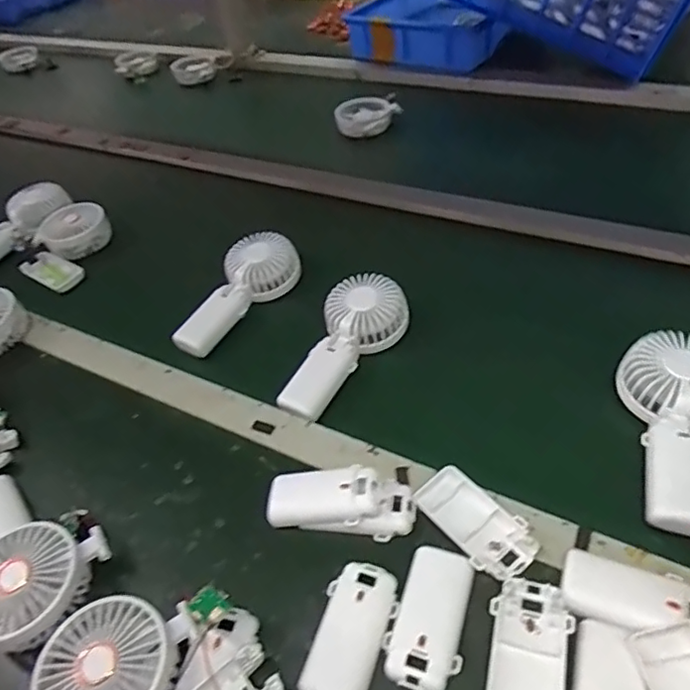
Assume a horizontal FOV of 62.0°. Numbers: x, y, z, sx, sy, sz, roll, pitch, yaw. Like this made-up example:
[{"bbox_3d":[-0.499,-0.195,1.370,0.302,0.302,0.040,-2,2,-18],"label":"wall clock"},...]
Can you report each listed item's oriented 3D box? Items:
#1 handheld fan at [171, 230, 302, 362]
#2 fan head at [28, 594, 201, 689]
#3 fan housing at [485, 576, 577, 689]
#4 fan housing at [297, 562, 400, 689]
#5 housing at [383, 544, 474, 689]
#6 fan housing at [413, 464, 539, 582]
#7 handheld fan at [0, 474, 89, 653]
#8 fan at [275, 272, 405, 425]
[{"bbox_3d":[-0.129,-0.060,0.677,0.082,0.043,0.183,27,67,30],"label":"handheld fan"},{"bbox_3d":[-0.155,0.220,0.385,0.092,0.042,0.084,-5,45,5],"label":"fan head"},{"bbox_3d":[0.120,0.203,0.376,0.049,0.015,0.094,7,47,16],"label":"fan housing"},{"bbox_3d":[0.005,0.200,0.404,0.049,0.013,0.092,9,48,18],"label":"fan housing"},{"bbox_3d":[0.061,0.190,0.404,0.050,0.011,0.094,14,50,23],"label":"housing"},{"bbox_3d":[0.100,0.137,0.447,0.051,0.011,0.096,-34,50,-22],"label":"fan housing"},{"bbox_3d":[-0.267,0.171,0.463,0.086,0.051,0.167,-35,38,-25],"label":"handheld fan"},{"bbox_3d":[-0.004,0.001,0.595,0.082,0.037,0.180,24,66,28],"label":"fan"}]

